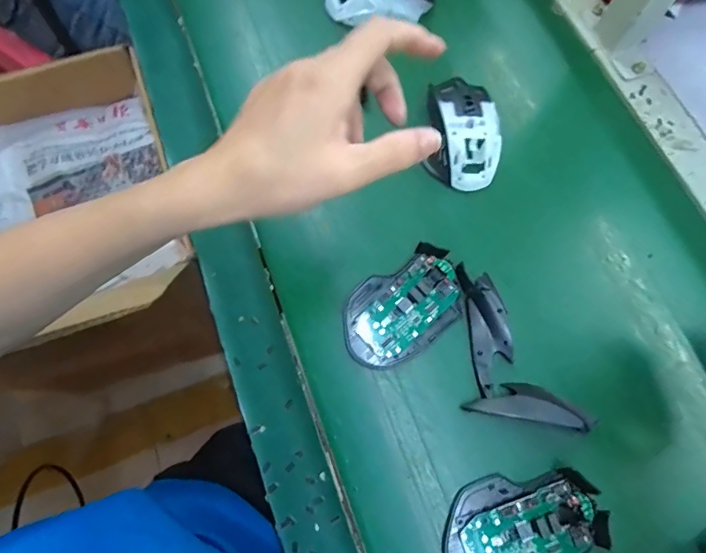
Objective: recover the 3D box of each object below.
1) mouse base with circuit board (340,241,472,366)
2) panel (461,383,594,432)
[{"bbox_3d":[0.045,0.025,0.347,0.114,0.017,0.071,-32,76,-12],"label":"mouse base with circuit board"},{"bbox_3d":[0.135,0.098,0.324,0.090,0.017,0.028,10,72,1],"label":"panel"}]

